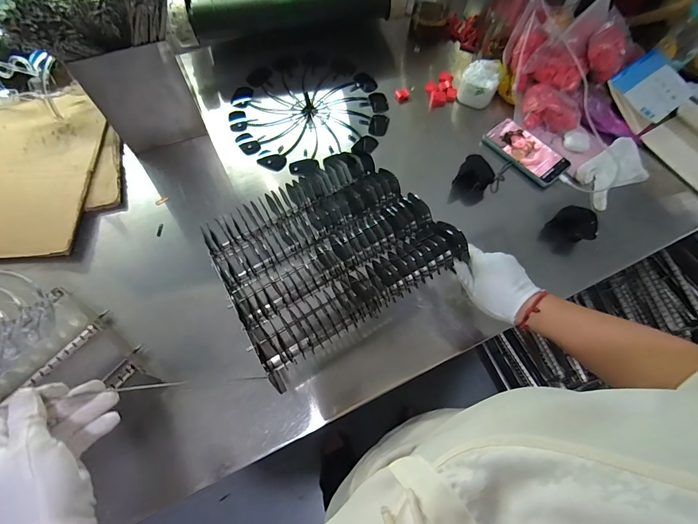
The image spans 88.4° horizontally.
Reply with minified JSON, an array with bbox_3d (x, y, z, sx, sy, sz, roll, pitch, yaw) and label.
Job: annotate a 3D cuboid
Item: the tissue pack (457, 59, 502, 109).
[{"bbox_3d":[0.277,-0.381,0.764,0.076,0.053,0.084,21,67,7],"label":"tissue pack"}]

